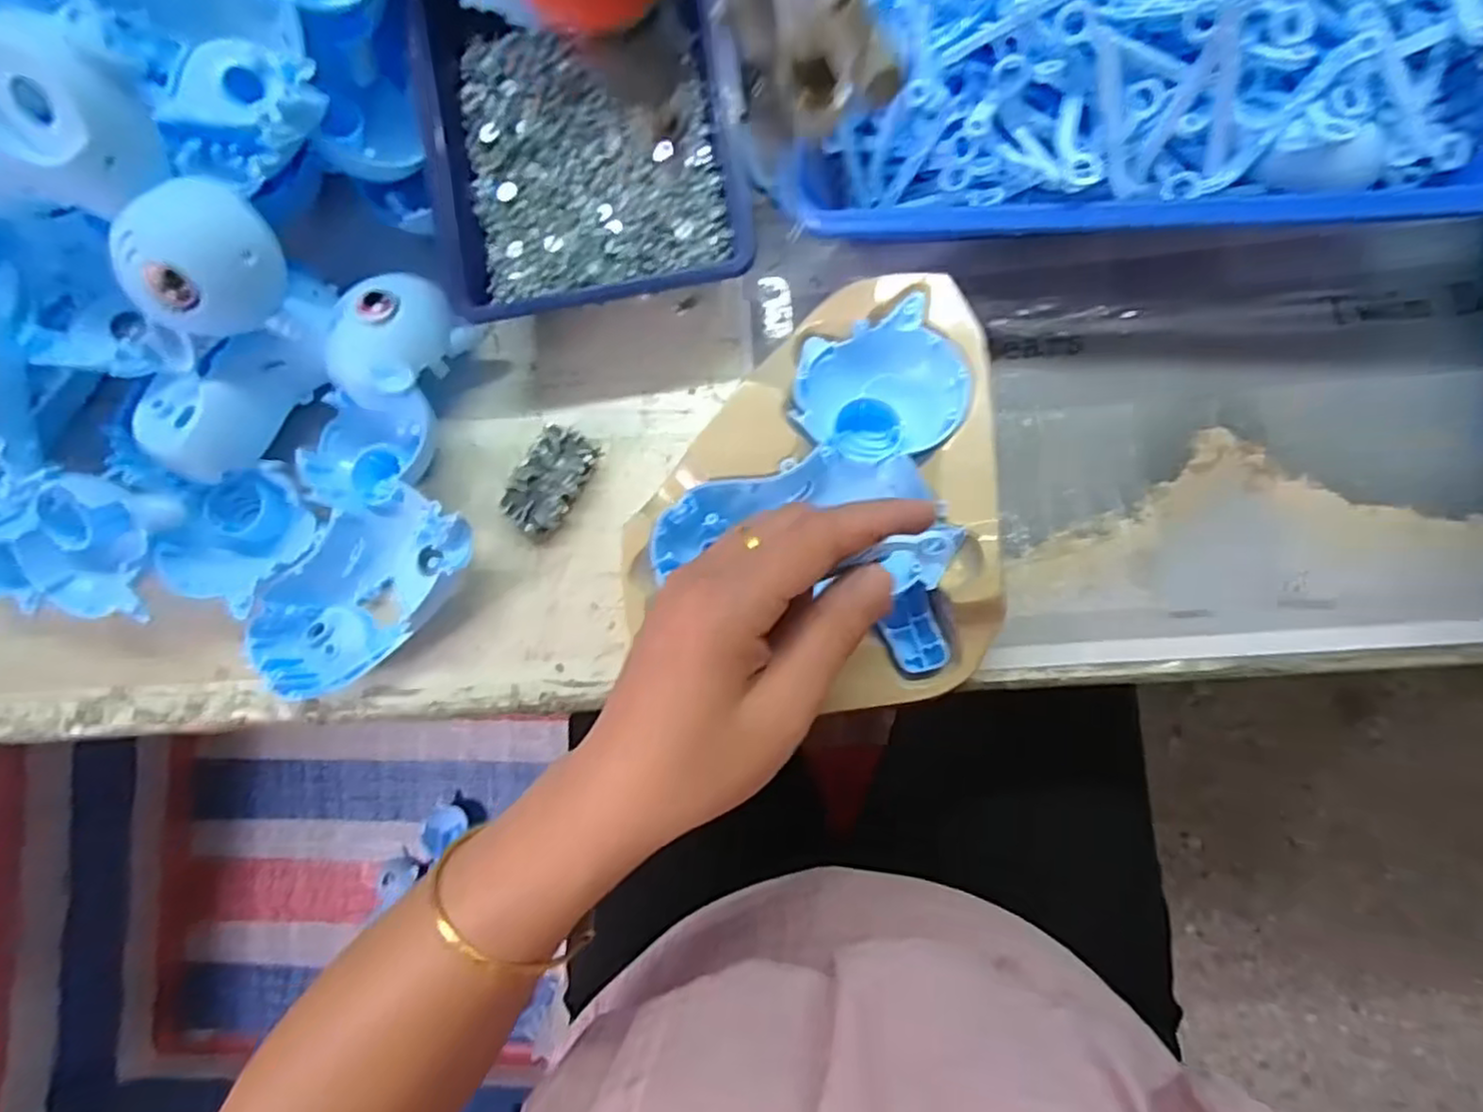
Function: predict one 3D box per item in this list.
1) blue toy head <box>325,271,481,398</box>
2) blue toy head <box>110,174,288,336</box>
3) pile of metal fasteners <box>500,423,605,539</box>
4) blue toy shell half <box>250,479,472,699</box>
[{"bbox_3d":[-0.169,-0.105,0.345,0.048,0.036,0.064,27,87,9],"label":"blue toy head"},{"bbox_3d":[-0.226,-0.123,0.295,0.043,0.046,0.060,29,88,9],"label":"blue toy head"},{"bbox_3d":[-0.097,-0.038,0.354,0.030,0.018,0.053,36,89,9],"label":"pile of metal fasteners"},{"bbox_3d":[-0.184,0.018,0.346,0.066,0.032,0.118,40,89,9],"label":"blue toy shell half"}]

